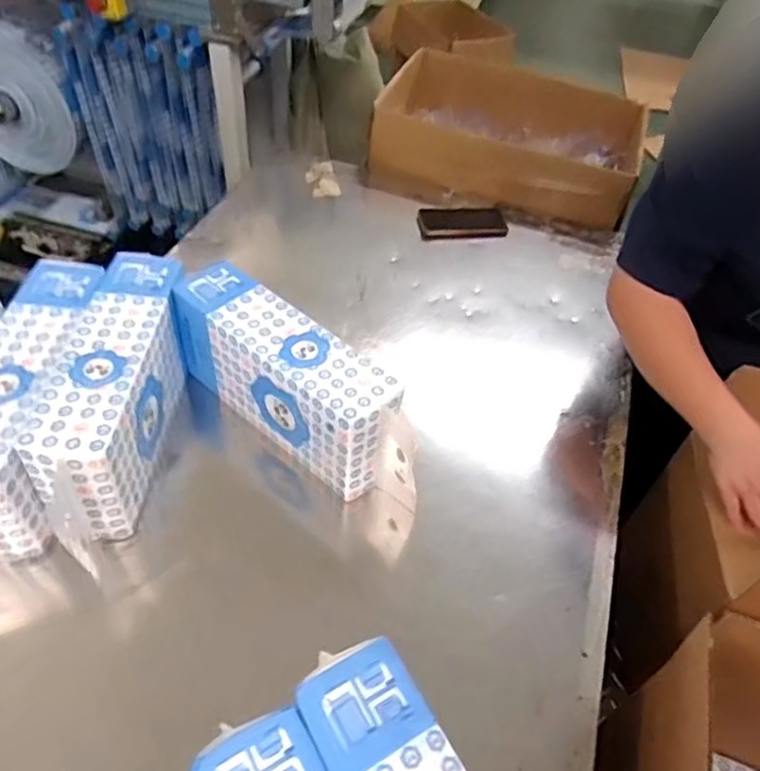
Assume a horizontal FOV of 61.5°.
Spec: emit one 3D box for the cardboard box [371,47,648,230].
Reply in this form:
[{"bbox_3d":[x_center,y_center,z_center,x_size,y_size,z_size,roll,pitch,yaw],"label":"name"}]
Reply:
[{"bbox_3d":[0.268,-0.515,1.341,0.510,0.155,0.389,17,49,9],"label":"cardboard box"}]

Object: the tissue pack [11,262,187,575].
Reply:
[{"bbox_3d":[-0.318,0.014,0.790,0.092,0.153,0.372,5,48,-1],"label":"tissue pack"}]

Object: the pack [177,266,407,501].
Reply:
[{"bbox_3d":[-0.120,-0.003,0.838,0.328,0.166,0.088,34,54,23],"label":"pack"}]

